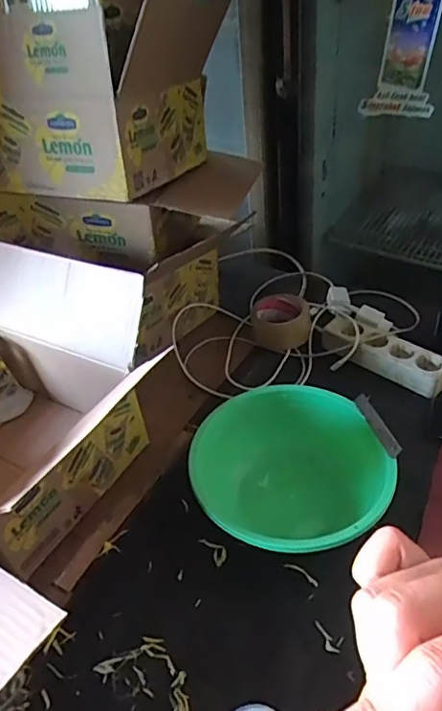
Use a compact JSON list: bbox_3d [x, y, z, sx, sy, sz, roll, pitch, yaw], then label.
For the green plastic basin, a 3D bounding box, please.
[{"bbox_3d":[0.093,0.146,0.635,0.200,0.084,0.220,-2,41,2],"label":"green plastic basin"}]

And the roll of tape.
[{"bbox_3d":[0.101,-0.057,0.904,0.097,0.060,0.097,-2,41,2],"label":"roll of tape"}]

